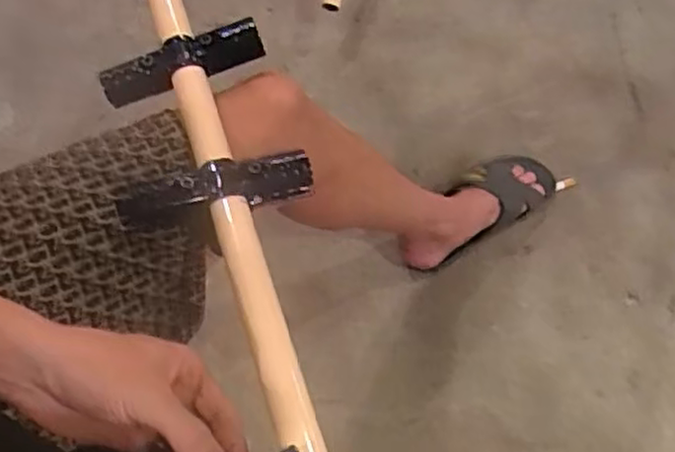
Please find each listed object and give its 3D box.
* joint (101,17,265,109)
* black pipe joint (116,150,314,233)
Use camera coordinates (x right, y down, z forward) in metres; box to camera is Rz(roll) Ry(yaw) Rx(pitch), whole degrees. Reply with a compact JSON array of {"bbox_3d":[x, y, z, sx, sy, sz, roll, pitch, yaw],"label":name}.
[{"bbox_3d":[-0.124,-0.131,0.567,0.128,0.034,0.029,-18,71,-9],"label":"joint"},{"bbox_3d":[-0.089,-0.026,0.521,0.141,0.036,0.033,-12,70,-6],"label":"black pipe joint"}]

